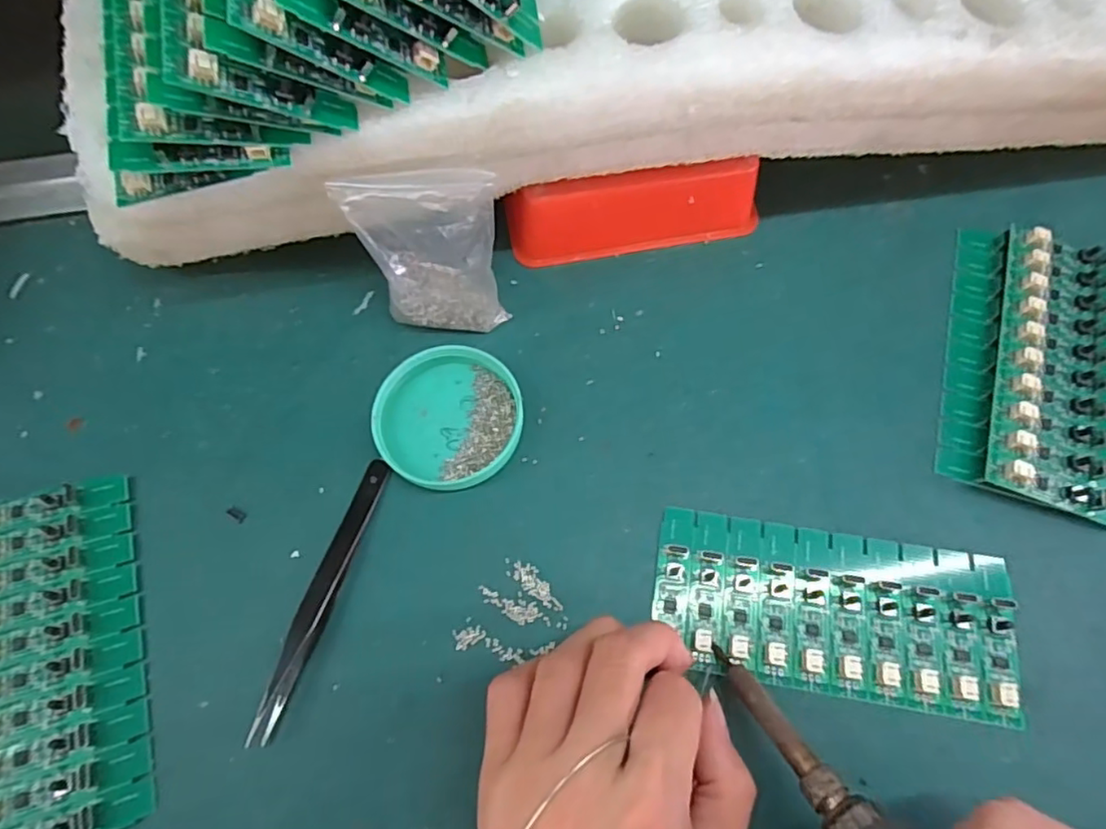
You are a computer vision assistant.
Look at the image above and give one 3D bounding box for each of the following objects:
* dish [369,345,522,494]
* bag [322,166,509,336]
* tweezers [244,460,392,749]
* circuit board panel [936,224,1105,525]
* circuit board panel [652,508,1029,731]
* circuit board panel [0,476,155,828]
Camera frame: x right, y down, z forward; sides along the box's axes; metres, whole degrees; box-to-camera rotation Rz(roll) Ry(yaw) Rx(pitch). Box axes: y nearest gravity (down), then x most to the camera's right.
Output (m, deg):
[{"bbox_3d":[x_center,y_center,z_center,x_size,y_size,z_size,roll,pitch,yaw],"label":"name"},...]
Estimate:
[{"bbox_3d":[-0.047,0.001,0.275,0.064,0.016,0.063,-1,67,2],"label":"dish"},{"bbox_3d":[-0.054,-0.068,0.271,0.062,0.078,0.028,-4,67,1],"label":"bag"},{"bbox_3d":[-0.095,0.072,0.248,0.011,0.010,0.116,14,68,8],"label":"tweezers"},{"bbox_3d":[0.225,-0.025,0.273,0.078,0.017,0.137,17,69,9],"label":"circuit board panel"},{"bbox_3d":[0.112,0.078,0.241,0.138,0.006,0.062,10,68,7],"label":"circuit board panel"},{"bbox_3d":[-0.201,0.096,0.238,0.067,0.007,0.136,-10,66,-21],"label":"circuit board panel"}]

